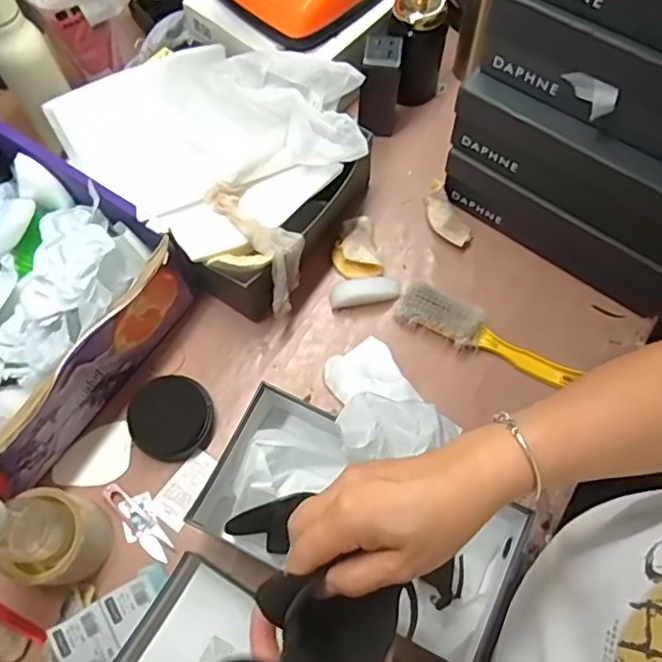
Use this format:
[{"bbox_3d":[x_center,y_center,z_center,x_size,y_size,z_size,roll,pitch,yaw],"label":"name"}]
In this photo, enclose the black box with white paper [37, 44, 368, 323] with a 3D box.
[{"bbox_3d":[-0.144,-0.216,0.749,0.342,0.136,0.278,28,71,12],"label":"black box with white paper"}]

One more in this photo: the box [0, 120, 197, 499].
[{"bbox_3d":[-0.391,0.003,0.651,0.300,0.142,0.401,32,71,13],"label":"box"}]

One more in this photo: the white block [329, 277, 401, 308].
[{"bbox_3d":[0.041,-0.048,0.743,0.084,0.019,0.030,-2,67,0],"label":"white block"}]

